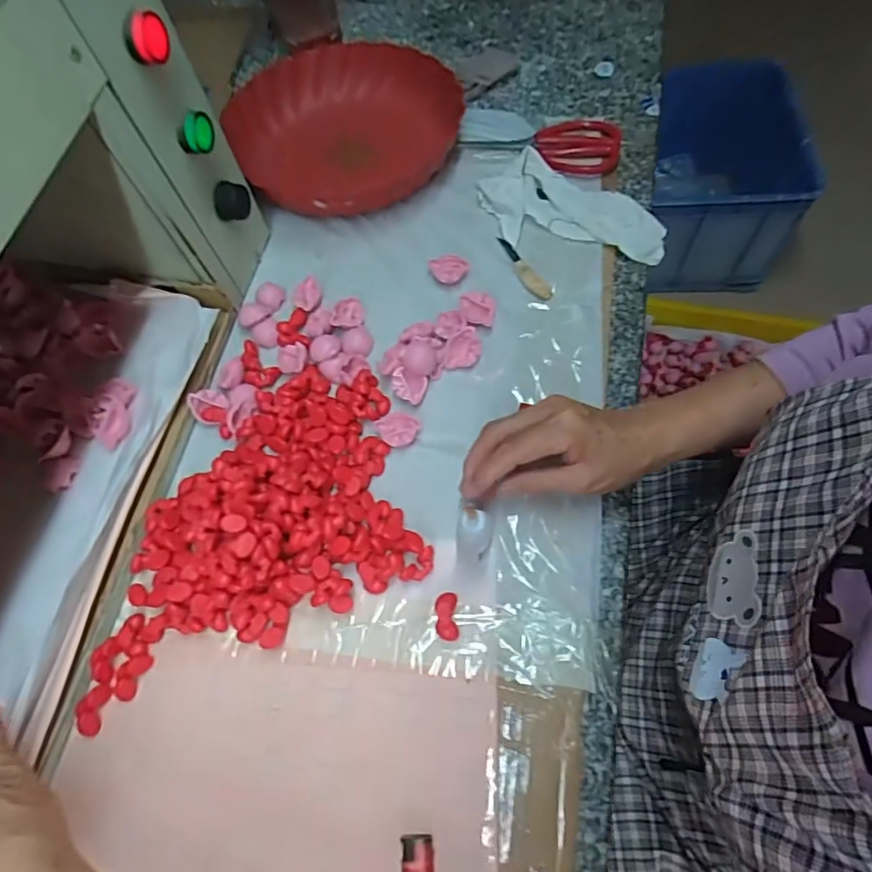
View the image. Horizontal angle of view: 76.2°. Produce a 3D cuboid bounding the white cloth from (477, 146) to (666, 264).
[{"bbox_3d":[0.123,-0.207,0.521,0.179,0.013,0.096,32,73,18],"label":"white cloth"}]

